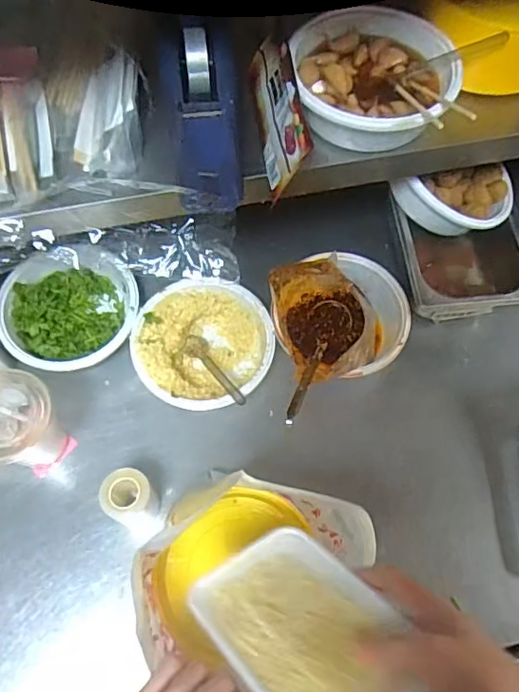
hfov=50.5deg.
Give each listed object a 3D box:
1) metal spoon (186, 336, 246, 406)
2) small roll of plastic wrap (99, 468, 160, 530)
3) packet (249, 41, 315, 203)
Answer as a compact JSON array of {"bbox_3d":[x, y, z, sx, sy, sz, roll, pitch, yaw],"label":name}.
[{"bbox_3d":[-0.053,0.029,0.665,0.029,0.026,0.125,-31,45,-14],"label":"metal spoon"},{"bbox_3d":[-0.139,0.167,0.597,0.050,0.085,0.050,0,66,-1],"label":"small roll of plastic wrap"},{"bbox_3d":[0.016,-0.231,0.533,0.010,0.067,0.172,6,62,-29],"label":"packet"}]

